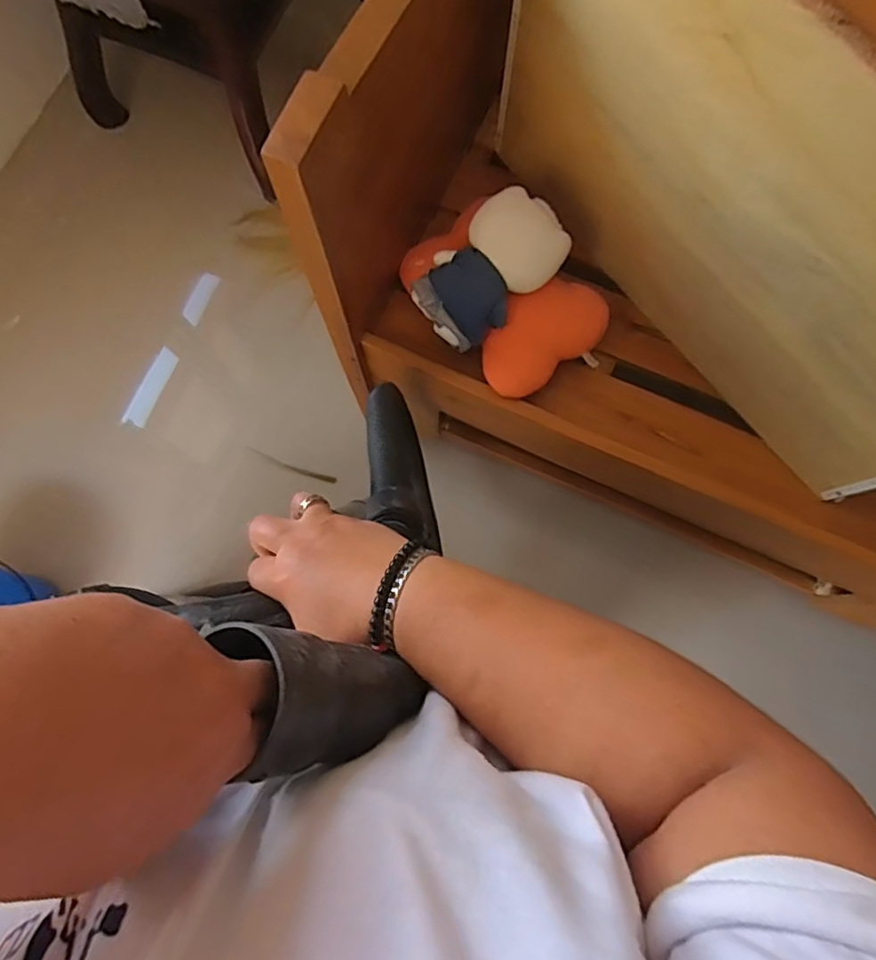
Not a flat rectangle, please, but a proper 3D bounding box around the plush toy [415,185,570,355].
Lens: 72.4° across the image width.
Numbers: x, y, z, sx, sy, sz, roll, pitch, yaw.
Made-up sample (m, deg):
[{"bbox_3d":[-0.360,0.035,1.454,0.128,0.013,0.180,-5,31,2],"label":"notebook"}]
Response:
[{"bbox_3d":[0.067,-0.284,0.801,0.200,0.081,0.126,-40,82,-9],"label":"plush toy"}]

